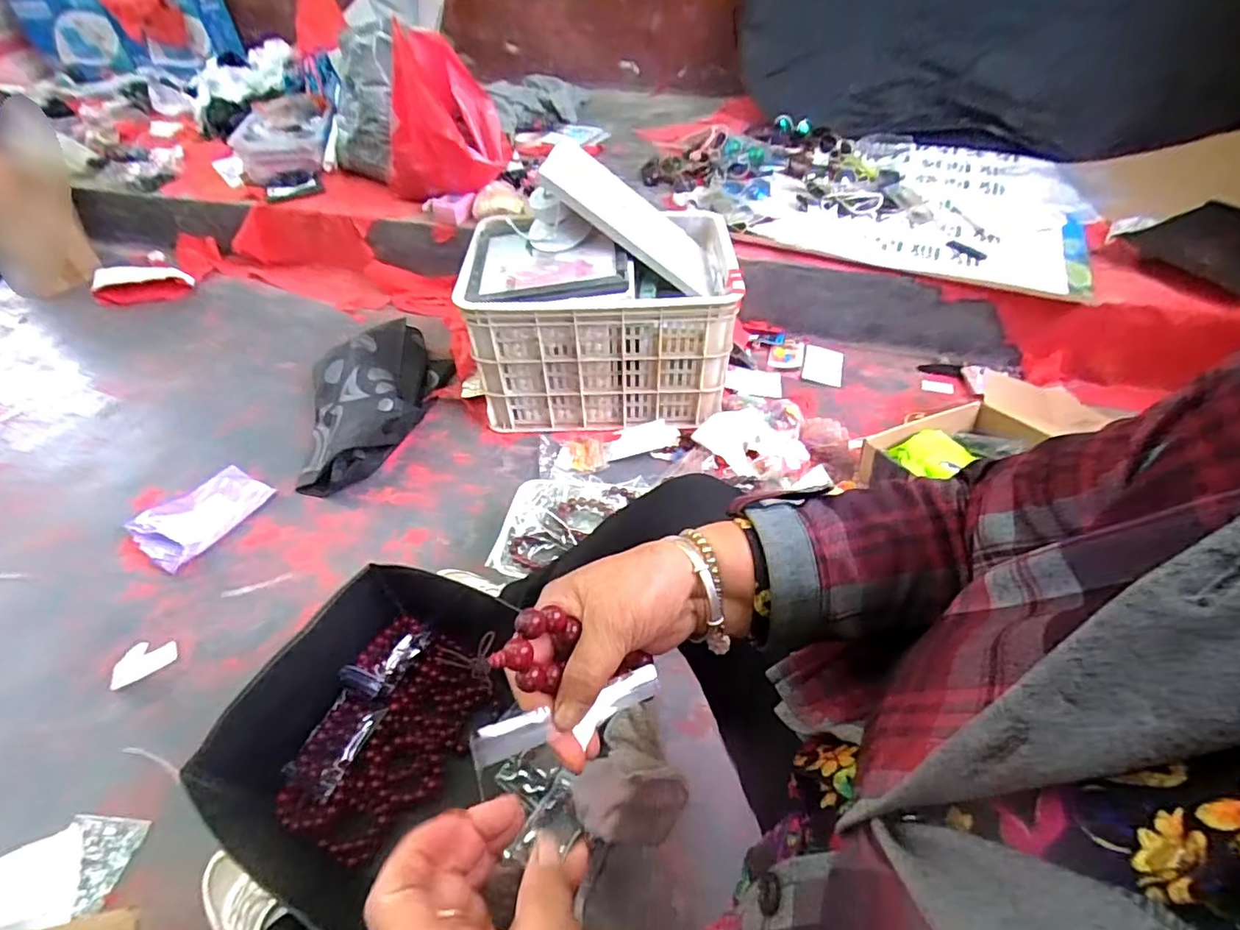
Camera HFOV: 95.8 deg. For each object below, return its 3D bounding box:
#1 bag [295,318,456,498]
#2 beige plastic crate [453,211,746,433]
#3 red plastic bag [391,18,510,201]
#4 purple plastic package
[{"bbox_3d":[-0.532,-0.156,1.183,0.267,0.129,0.473,-1,46,2],"label":"bag"},{"bbox_3d":[-0.028,-0.295,1.150,0.481,0.331,0.356,4,47,5],"label":"beige plastic crate"},{"bbox_3d":[-0.472,-0.871,1.427,0.289,0.340,0.250,0,47,2],"label":"red plastic bag"},{"bbox_3d":[-0.765,0.085,1.027,0.148,0.044,0.216,17,49,18],"label":"purple plastic package"}]

